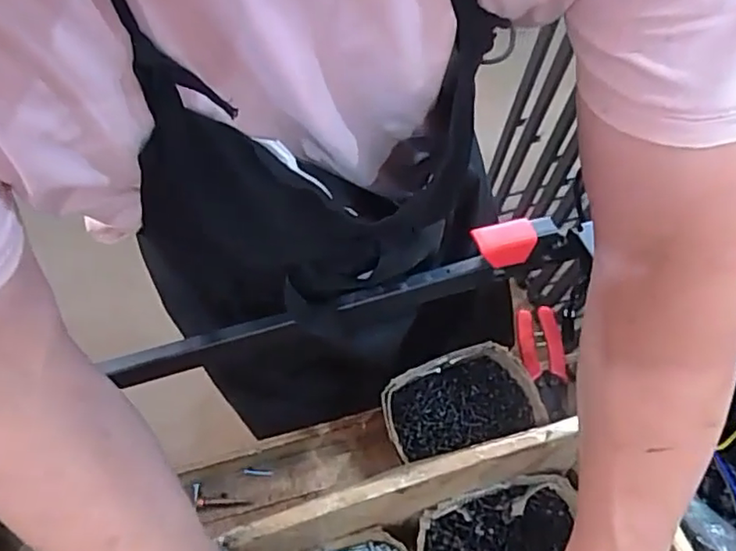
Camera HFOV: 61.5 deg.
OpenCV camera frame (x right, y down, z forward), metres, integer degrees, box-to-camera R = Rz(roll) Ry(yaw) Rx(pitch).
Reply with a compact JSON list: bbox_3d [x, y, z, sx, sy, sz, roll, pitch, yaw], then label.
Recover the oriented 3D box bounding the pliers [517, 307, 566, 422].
[{"bbox_3d":[0.212,0.106,0.746,0.051,0.020,0.134,-9,76,-3],"label":"pliers"}]

